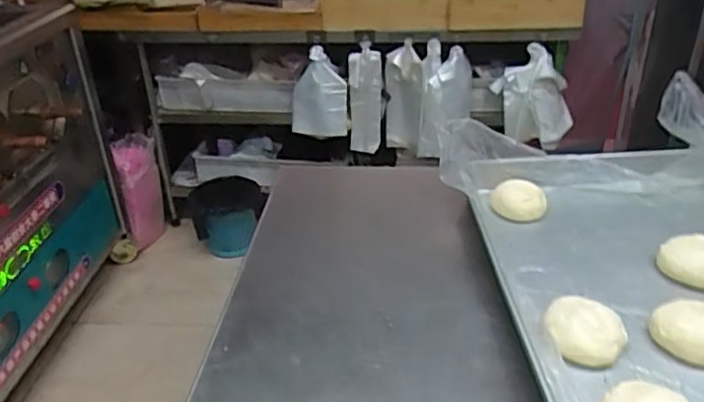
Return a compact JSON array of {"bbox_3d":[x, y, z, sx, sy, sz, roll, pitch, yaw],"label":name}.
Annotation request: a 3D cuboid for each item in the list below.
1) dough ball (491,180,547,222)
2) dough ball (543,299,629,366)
[{"bbox_3d":[0.241,-0.001,0.897,0.079,0.037,0.064,10,32,20],"label":"dough ball"},{"bbox_3d":[0.246,0.139,0.665,0.084,0.041,0.072,11,33,22],"label":"dough ball"}]

